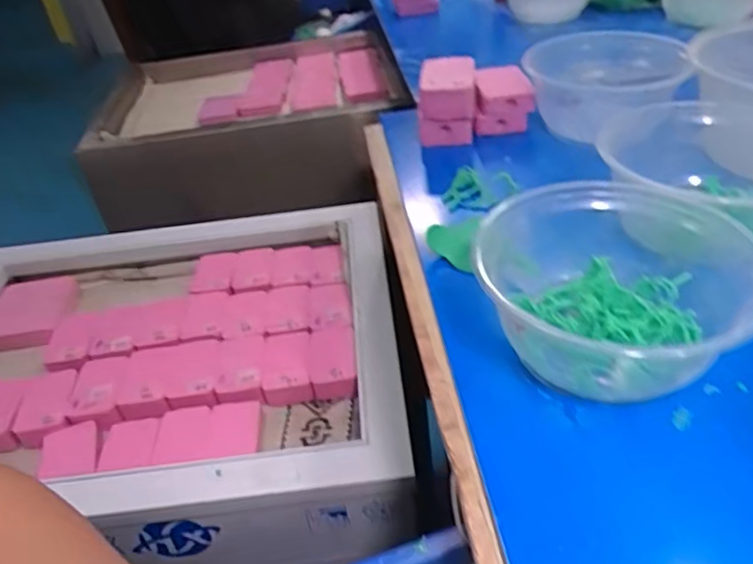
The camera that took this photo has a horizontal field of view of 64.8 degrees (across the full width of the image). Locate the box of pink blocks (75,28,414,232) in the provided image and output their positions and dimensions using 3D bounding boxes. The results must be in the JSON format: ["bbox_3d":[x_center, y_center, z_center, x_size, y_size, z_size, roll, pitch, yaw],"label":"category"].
[{"bbox_3d":[-0.225,-0.285,1.020,0.483,0.118,0.417,-5,38,3],"label":"box of pink blocks"}]

